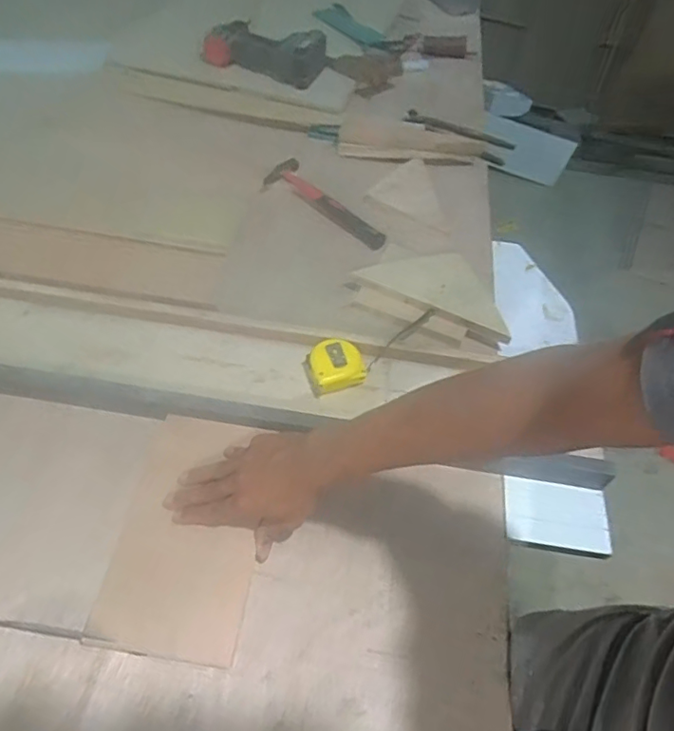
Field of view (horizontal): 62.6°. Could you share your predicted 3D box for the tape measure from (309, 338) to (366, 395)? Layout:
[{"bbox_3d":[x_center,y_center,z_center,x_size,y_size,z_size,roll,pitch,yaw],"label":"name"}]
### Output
[{"bbox_3d":[-0.002,-0.003,0.704,0.062,0.029,0.065,-14,55,-16],"label":"tape measure"}]

